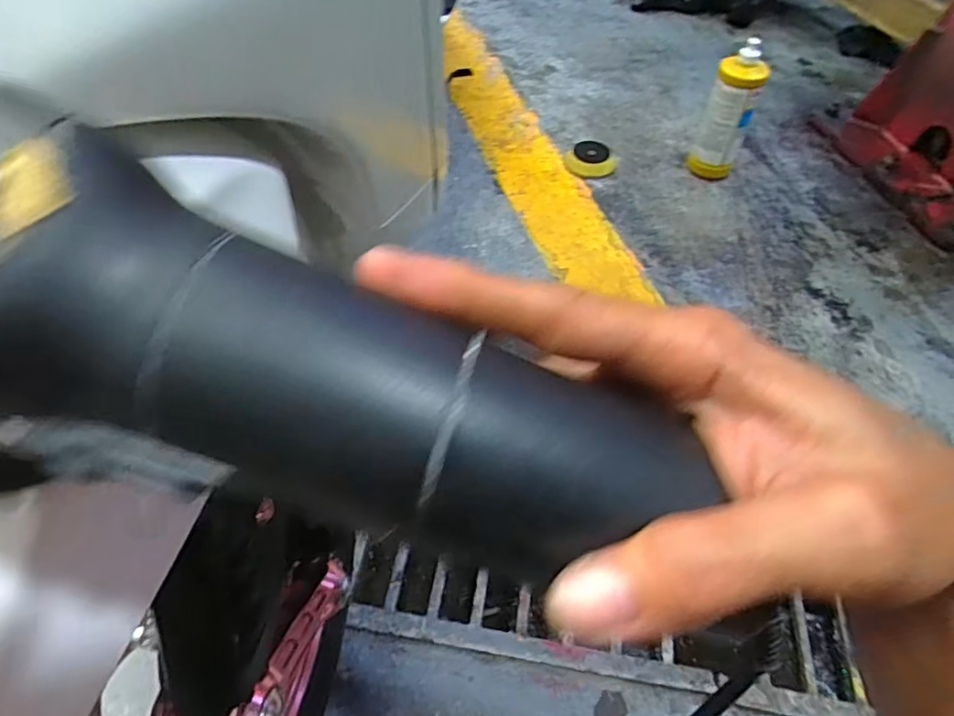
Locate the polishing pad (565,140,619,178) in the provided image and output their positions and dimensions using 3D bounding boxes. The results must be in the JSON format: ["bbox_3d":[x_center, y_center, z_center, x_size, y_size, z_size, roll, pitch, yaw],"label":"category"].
[{"bbox_3d":[0.229,-0.403,1.167,0.098,0.022,0.116,10,53,5],"label":"polishing pad"}]

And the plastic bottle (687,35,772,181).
[{"bbox_3d":[0.448,-0.427,1.050,0.088,0.230,0.068,23,56,15],"label":"plastic bottle"}]

